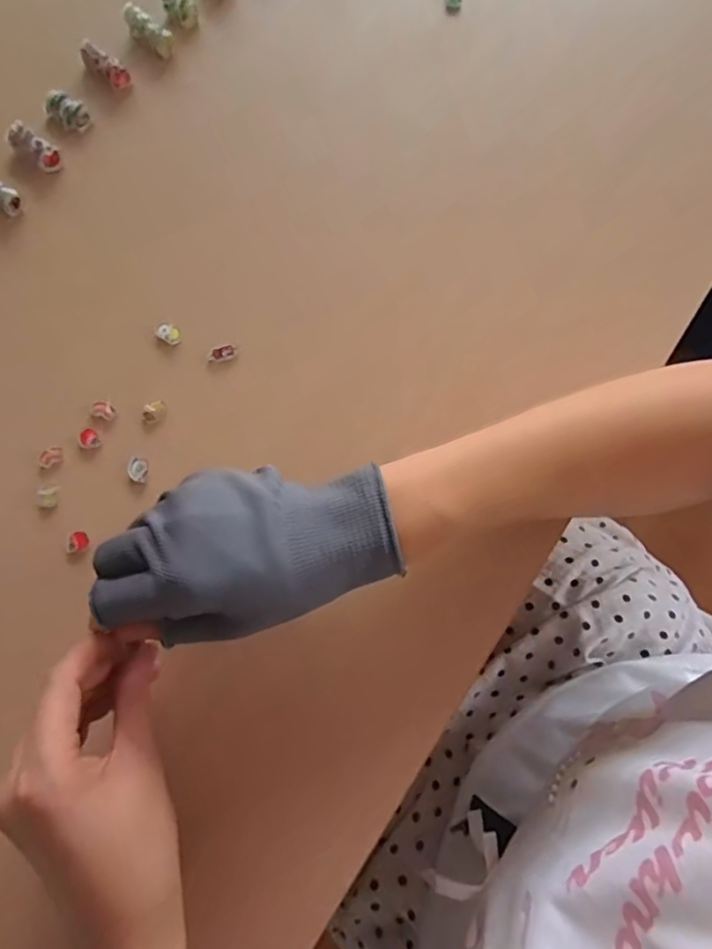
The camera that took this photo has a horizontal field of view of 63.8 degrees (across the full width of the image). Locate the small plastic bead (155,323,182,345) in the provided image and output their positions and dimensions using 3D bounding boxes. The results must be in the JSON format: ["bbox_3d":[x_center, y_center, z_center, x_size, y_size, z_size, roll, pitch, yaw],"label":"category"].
[{"bbox_3d":[-0.118,-0.089,0.359,0.016,0.006,0.011,24,81,5],"label":"small plastic bead"}]

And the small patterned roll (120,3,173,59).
[{"bbox_3d":[-0.144,-0.308,0.395,0.036,0.014,0.017,35,82,7],"label":"small patterned roll"}]

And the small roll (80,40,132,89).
[{"bbox_3d":[-0.172,-0.280,0.391,0.037,0.012,0.016,36,82,7],"label":"small roll"}]

